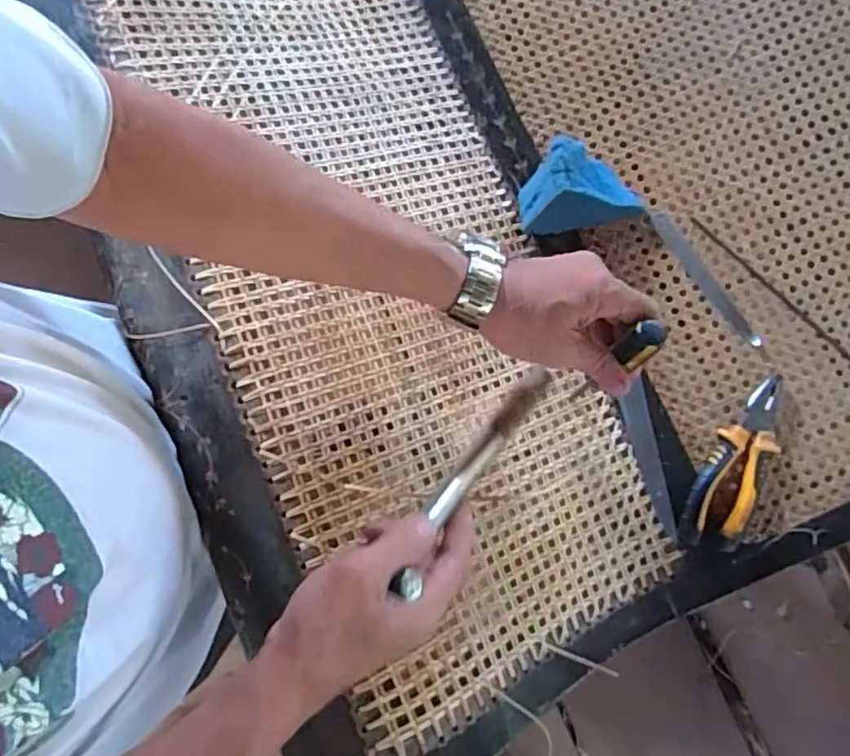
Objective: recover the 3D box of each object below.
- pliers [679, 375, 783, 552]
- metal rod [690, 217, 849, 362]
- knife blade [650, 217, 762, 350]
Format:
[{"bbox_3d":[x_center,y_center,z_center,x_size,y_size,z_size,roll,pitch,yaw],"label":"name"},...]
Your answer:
[{"bbox_3d":[0.268,0.073,0.527,0.047,0.024,0.156,24,82,4],"label":"pliers"},{"bbox_3d":[0.318,-0.080,0.547,0.194,0.010,0.033,39,82,6],"label":"metal rod"},{"bbox_3d":[0.255,-0.090,0.556,0.019,0.004,0.145,-31,82,-5],"label":"knife blade"}]

